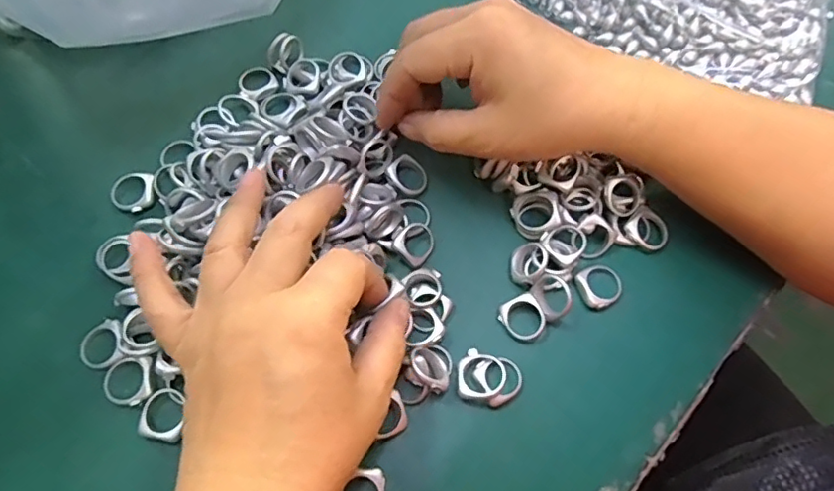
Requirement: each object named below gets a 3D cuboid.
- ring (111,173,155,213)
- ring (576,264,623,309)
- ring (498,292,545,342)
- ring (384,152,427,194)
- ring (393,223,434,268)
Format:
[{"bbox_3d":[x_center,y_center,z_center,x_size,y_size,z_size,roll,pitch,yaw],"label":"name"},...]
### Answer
[{"bbox_3d":[-0.151,-0.028,0.300,0.023,0.004,0.023,0,68,-1],"label":"ring"},{"bbox_3d":[0.093,0.020,0.287,0.022,0.006,0.022,0,68,-1],"label":"ring"},{"bbox_3d":[0.052,0.036,0.279,0.019,0.006,0.021,-32,72,-13],"label":"ring"},{"bbox_3d":[-0.005,-0.038,0.307,0.019,0.004,0.023,-36,87,-28],"label":"ring"},{"bbox_3d":[0.000,-0.001,0.291,0.018,0.011,0.023,40,73,14],"label":"ring"}]

